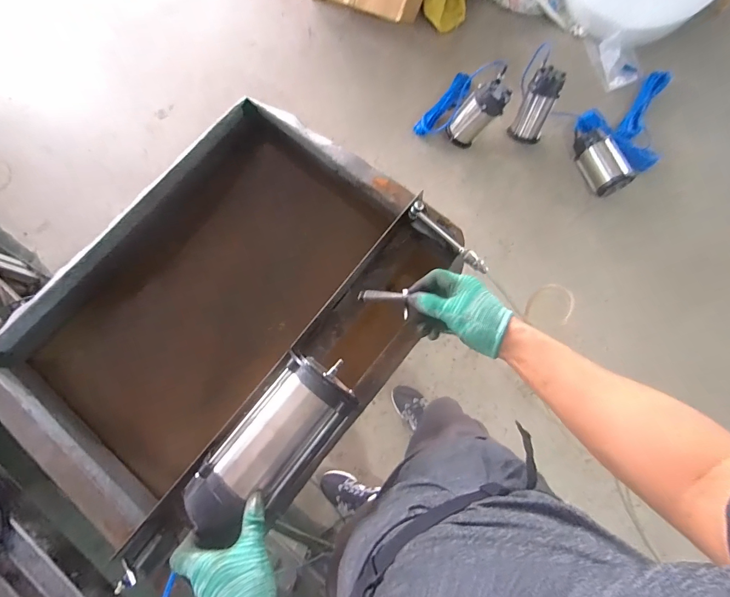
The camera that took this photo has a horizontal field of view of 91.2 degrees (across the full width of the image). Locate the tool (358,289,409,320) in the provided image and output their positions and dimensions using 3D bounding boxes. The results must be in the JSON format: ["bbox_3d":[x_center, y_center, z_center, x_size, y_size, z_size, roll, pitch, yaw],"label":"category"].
[{"bbox_3d":[0.026,-0.005,0.507,0.070,0.012,0.016,-3,79,-9],"label":"tool"}]

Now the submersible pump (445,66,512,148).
[{"bbox_3d":[0.457,-0.753,1.465,0.124,0.324,0.130,-17,78,-32],"label":"submersible pump"}]

